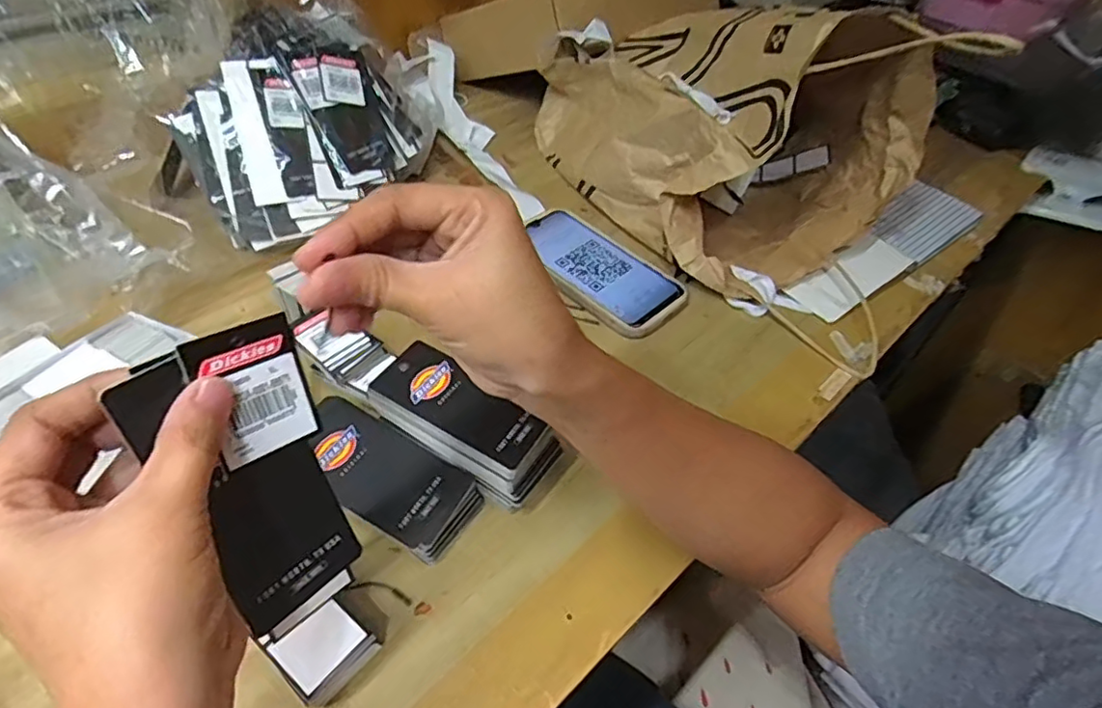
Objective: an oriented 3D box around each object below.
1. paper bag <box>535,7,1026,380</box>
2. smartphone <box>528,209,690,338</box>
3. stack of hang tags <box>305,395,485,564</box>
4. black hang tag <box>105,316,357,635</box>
[{"bbox_3d":[0.171,-0.212,0.540,0.240,0.189,0.375,-19,53,-21],"label":"paper bag"},{"bbox_3d":[0.040,-0.076,0.522,0.081,0.008,0.156,-34,59,-30],"label":"smartphone"},{"bbox_3d":[-0.104,0.073,0.367,0.117,0.031,0.060,28,52,19],"label":"stack of hang tags"},{"bbox_3d":[-0.107,0.047,0.220,0.006,0.110,0.058,8,27,43],"label":"black hang tag"}]

